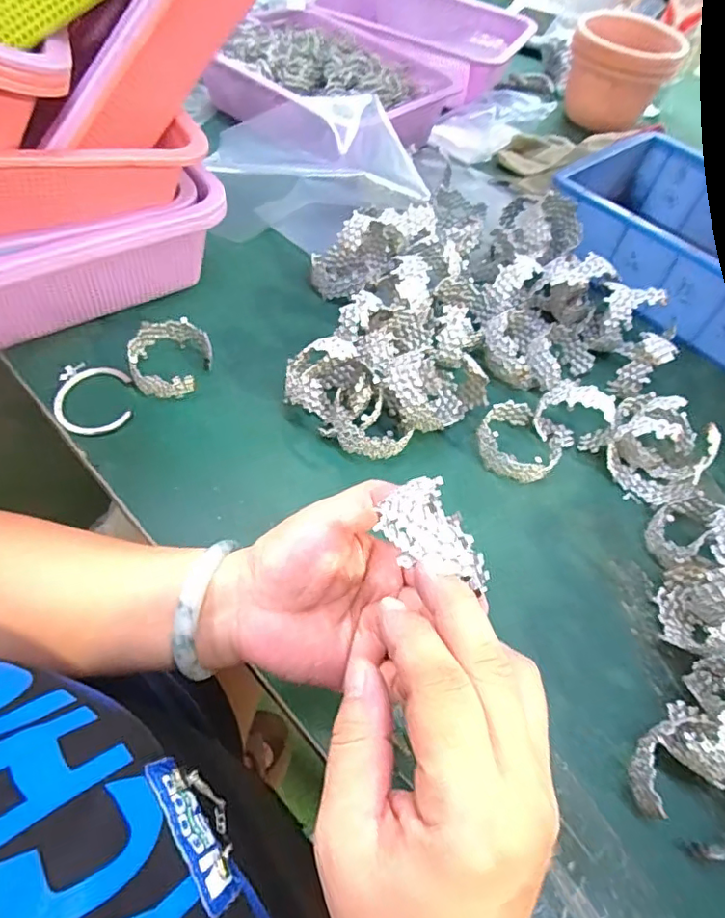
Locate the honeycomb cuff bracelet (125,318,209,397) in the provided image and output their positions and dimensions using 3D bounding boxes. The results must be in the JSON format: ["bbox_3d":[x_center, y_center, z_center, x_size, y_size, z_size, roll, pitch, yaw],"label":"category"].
[{"bbox_3d":[-0.150,-0.079,0.422,0.058,0.033,0.061,-5,57,-12],"label":"honeycomb cuff bracelet"}]

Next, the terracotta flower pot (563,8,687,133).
[{"bbox_3d":[0.364,-0.560,0.767,0.143,0.105,0.142,20,55,6],"label":"terracotta flower pot"}]

